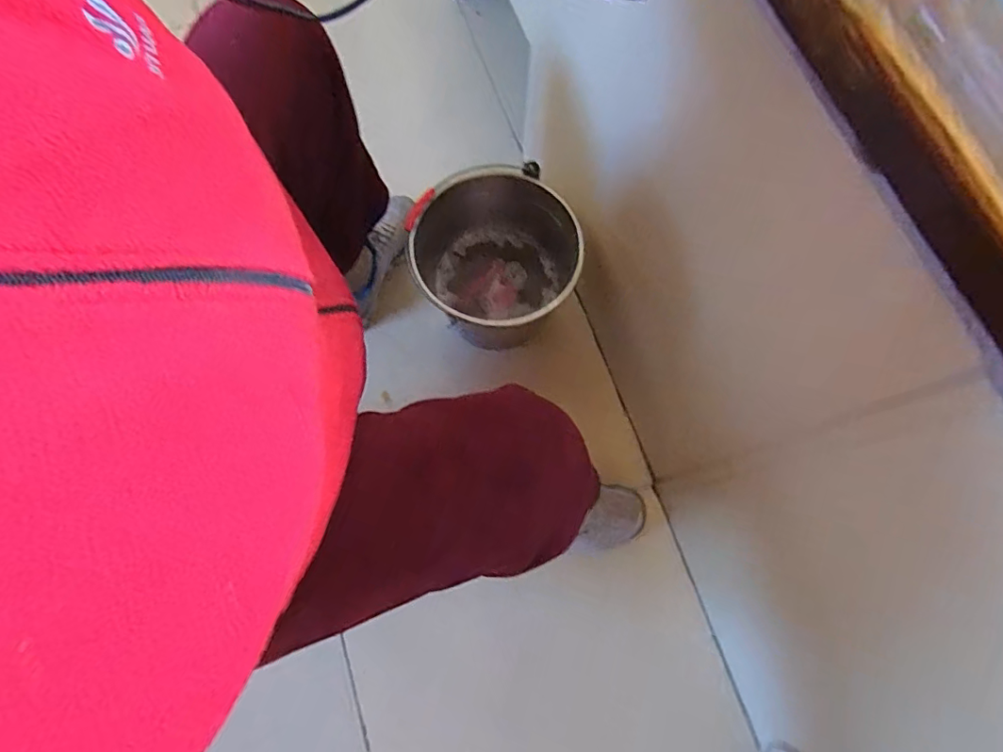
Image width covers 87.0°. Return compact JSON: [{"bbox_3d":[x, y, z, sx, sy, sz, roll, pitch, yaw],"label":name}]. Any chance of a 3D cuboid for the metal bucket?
[{"bbox_3d":[-0.014,-0.165,0.846,0.245,0.210,0.244,-33,76,-9],"label":"metal bucket"}]

